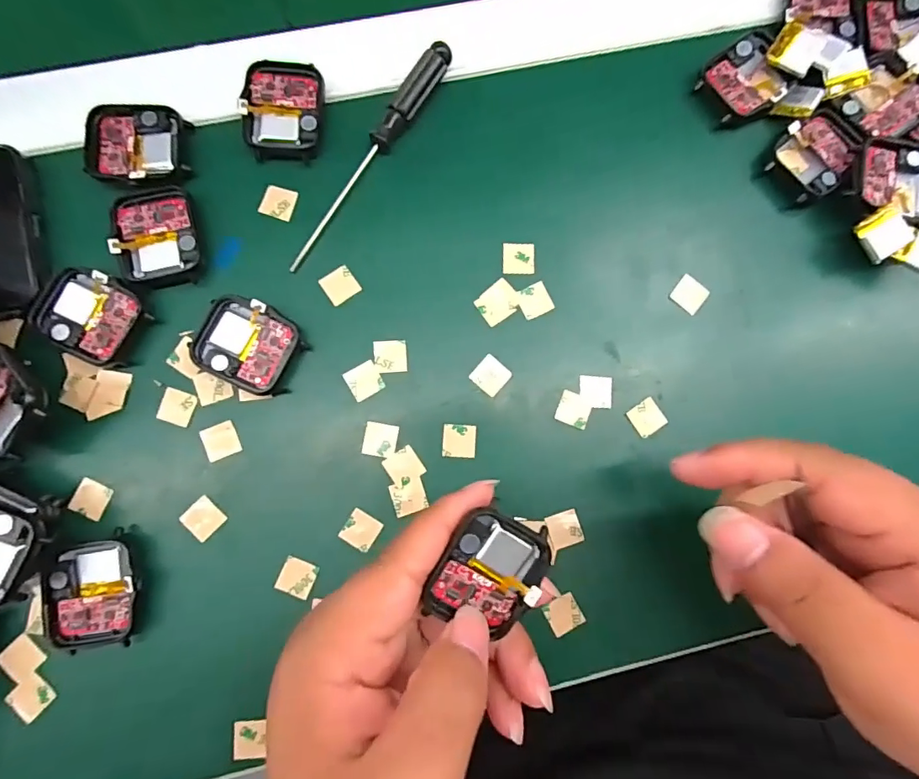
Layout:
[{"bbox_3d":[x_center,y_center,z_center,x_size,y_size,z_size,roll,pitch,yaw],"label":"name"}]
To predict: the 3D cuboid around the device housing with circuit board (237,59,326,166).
[{"bbox_3d":[-0.085,-0.135,0.240,0.037,0.009,0.045,3,85,-3],"label":"device housing with circuit board"}]

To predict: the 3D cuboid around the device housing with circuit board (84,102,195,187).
[{"bbox_3d":[-0.151,-0.115,0.234,0.044,0.007,0.040,1,86,-3],"label":"device housing with circuit board"}]

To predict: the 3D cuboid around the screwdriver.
[{"bbox_3d":[-0.044,-0.114,0.240,0.011,0.010,0.131,34,85,0],"label":"screwdriver"}]

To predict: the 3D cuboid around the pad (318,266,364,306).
[{"bbox_3d":[-0.058,-0.050,0.238,0.016,0.004,0.016,-36,88,-5],"label":"pad"}]

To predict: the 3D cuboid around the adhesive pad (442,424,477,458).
[{"bbox_3d":[0.000,0.024,0.232,0.015,0.004,0.015,3,85,-3],"label":"adhesive pad"}]

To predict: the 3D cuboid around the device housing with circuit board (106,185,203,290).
[{"bbox_3d":[-0.140,-0.071,0.229,0.036,0.006,0.046,-7,86,-3],"label":"device housing with circuit board"}]

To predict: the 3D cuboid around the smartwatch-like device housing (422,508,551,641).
[{"bbox_3d":[0.012,0.067,0.180,0.040,0.012,0.040,21,85,-1],"label":"smartwatch-like device housing"}]

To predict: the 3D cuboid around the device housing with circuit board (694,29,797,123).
[{"bbox_3d":[0.147,-0.158,0.251,0.042,0.010,0.038,-34,88,-5],"label":"device housing with circuit board"}]

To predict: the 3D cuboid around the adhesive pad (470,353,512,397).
[{"bbox_3d":[0.015,-0.007,0.235,0.016,0.004,0.016,40,85,1],"label":"adhesive pad"}]

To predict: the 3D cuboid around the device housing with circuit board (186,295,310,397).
[{"bbox_3d":[-0.097,-0.020,0.227,0.045,0.011,0.037,27,85,-1],"label":"device housing with circuit board"}]

